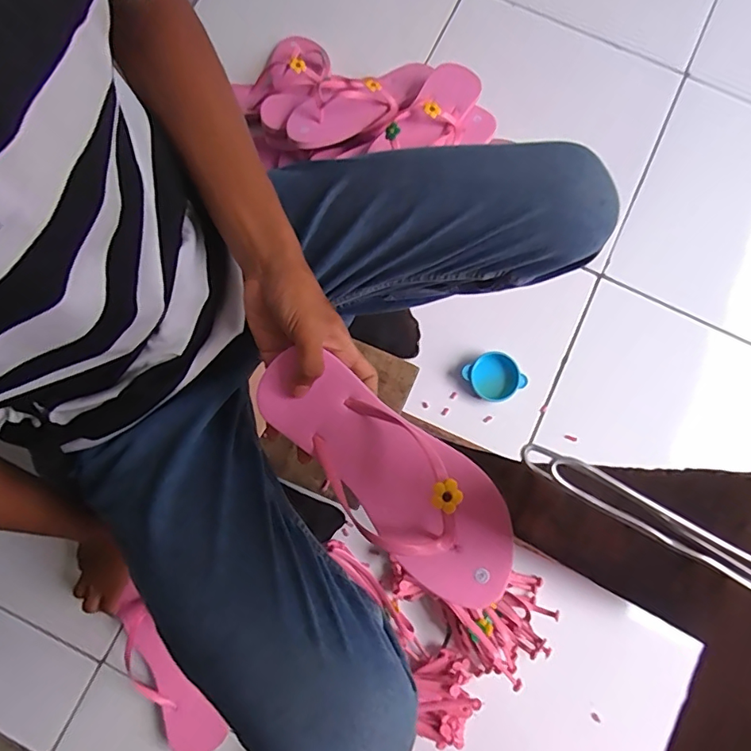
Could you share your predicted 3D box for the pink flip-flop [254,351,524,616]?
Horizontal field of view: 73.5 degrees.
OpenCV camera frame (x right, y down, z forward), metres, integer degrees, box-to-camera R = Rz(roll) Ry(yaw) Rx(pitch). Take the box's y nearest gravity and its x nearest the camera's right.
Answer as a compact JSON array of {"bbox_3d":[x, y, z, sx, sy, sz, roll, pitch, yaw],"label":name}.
[{"bbox_3d":[0.011,0.073,0.379,0.241,0.050,0.092,42,81,4],"label":"pink flip-flop"}]

